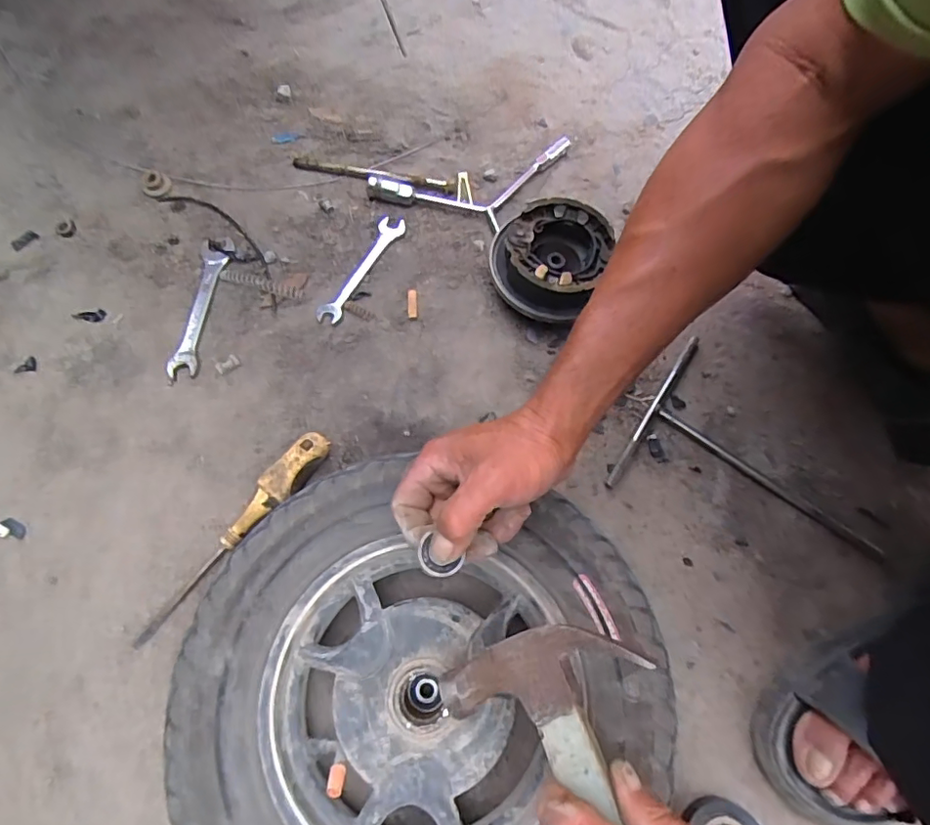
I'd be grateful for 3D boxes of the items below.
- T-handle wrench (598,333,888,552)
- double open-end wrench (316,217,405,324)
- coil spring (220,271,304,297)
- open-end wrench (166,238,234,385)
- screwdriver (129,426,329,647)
[{"bbox_3d":[0.268,0.053,0.493,0.225,0.013,0.179,32,71,11],"label":"T-handle wrench"},{"bbox_3d":[-0.106,-0.150,0.567,0.026,0.007,0.139,24,70,8],"label":"double open-end wrench"},{"bbox_3d":[-0.207,-0.130,0.554,0.088,0.013,0.014,15,69,5],"label":"coil spring"},{"bbox_3d":[-0.263,-0.108,0.548,0.033,0.006,0.161,2,68,0],"label":"open-end wrench"},{"bbox_3d":[-0.190,0.104,0.459,0.028,0.033,0.214,34,72,12],"label":"screwdriver"}]

